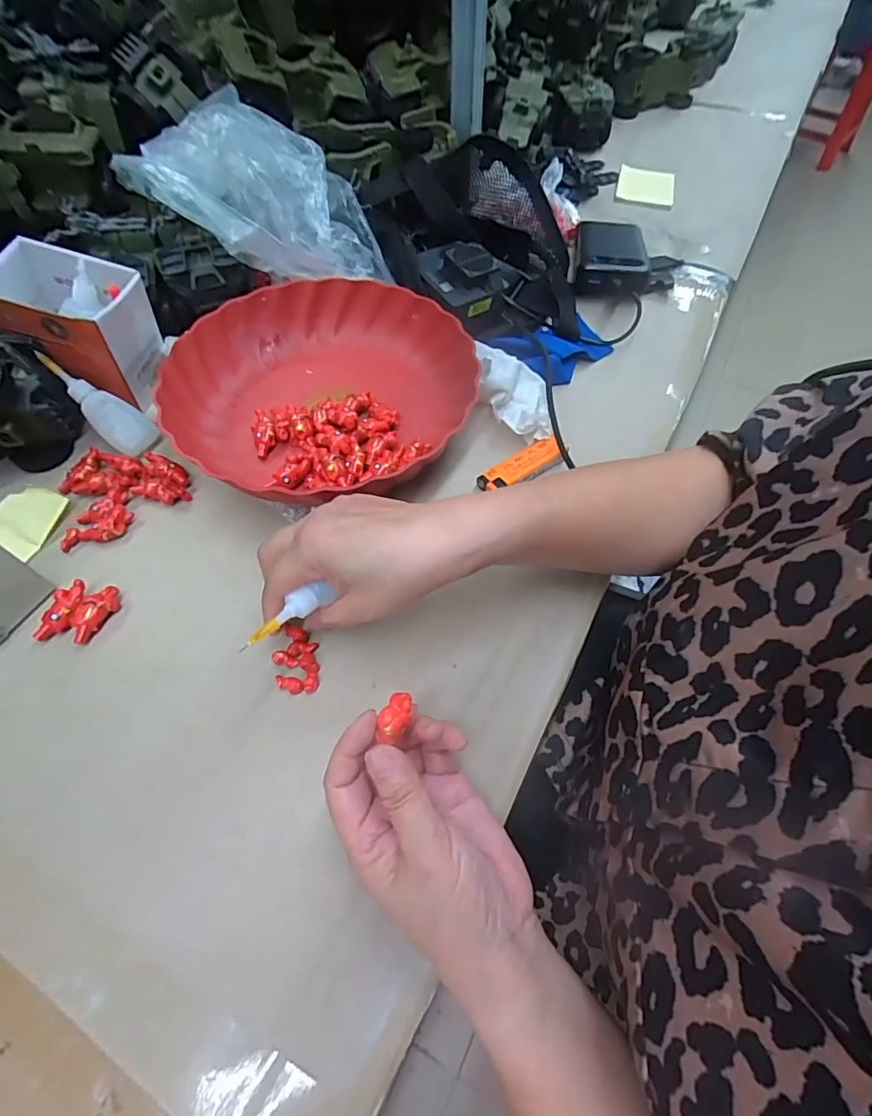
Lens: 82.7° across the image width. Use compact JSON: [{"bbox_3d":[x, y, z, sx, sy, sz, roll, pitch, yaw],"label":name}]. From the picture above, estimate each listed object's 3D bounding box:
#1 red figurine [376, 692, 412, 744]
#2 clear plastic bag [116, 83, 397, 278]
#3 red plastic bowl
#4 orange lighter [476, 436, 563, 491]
[{"bbox_3d":[-0.020,0.077,0.239,0.014,0.009,0.022,15,59,8],"label":"red figurine"},{"bbox_3d":[-0.168,-0.325,0.440,0.234,0.109,0.110,-7,60,-4],"label":"clear plastic bag"},{"bbox_3d":[-0.099,-0.145,0.415,0.236,0.048,0.229,0,58,-1],"label":"red plastic bowl"},{"bbox_3d":[0.069,-0.073,0.395,0.074,0.012,0.025,-30,63,-18],"label":"orange lighter"}]

